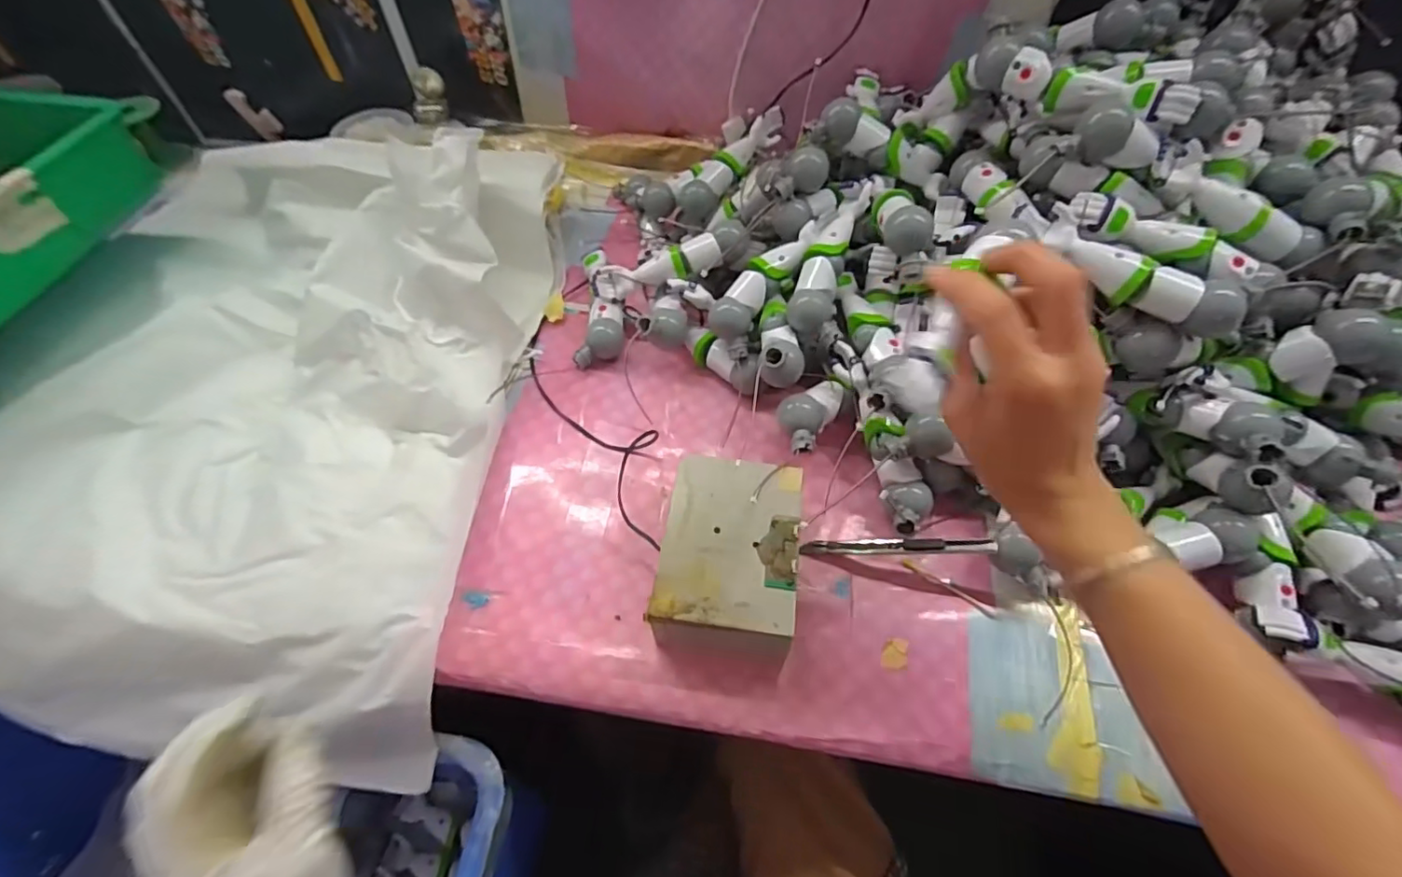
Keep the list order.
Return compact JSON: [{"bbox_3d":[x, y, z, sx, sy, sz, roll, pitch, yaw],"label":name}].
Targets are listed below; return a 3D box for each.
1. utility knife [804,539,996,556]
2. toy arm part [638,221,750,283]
[{"bbox_3d":[0.141,0.079,0.431,0.134,0.010,0.010,-4,59,17],"label":"utility knife"},{"bbox_3d":[-0.007,-0.165,0.538,0.106,0.027,0.037,-22,61,5],"label":"toy arm part"}]

